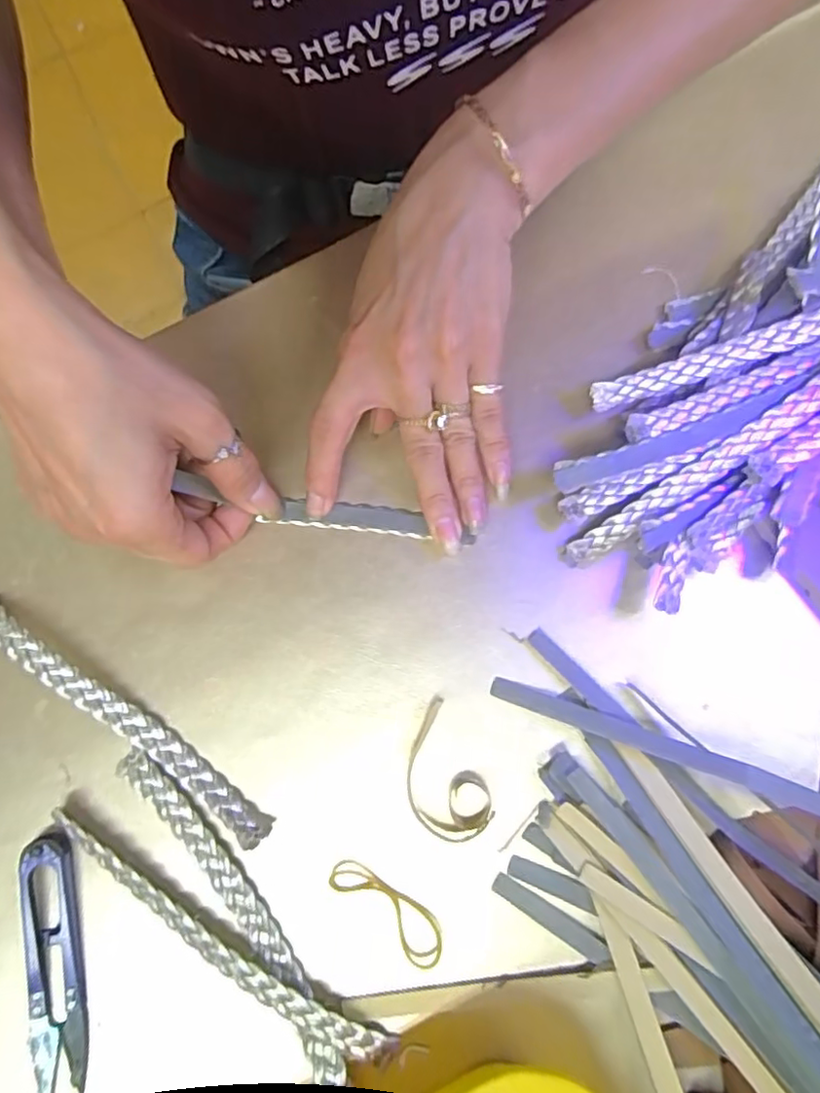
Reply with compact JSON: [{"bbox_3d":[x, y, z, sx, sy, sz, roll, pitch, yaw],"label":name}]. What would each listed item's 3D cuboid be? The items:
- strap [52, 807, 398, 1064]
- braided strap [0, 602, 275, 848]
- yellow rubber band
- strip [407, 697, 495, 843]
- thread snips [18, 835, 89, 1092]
[{"bbox_3d":[-0.080,0.163,0.252,0.168,0.007,0.014,32,82,6],"label":"strap"},{"bbox_3d":[-0.129,0.074,0.266,0.166,0.013,0.013,35,82,7],"label":"braided strap"},{"bbox_3d":[-0.009,0.153,0.256,0.054,0.006,0.018,39,83,7],"label":"yellow rubber band"},{"bbox_3d":[0.013,0.100,0.266,0.032,0.005,0.057,-28,81,-4],"label":"strip"},{"bbox_3d":[-0.149,0.173,0.251,0.023,0.009,0.098,-9,80,-1],"label":"thread snips"}]

